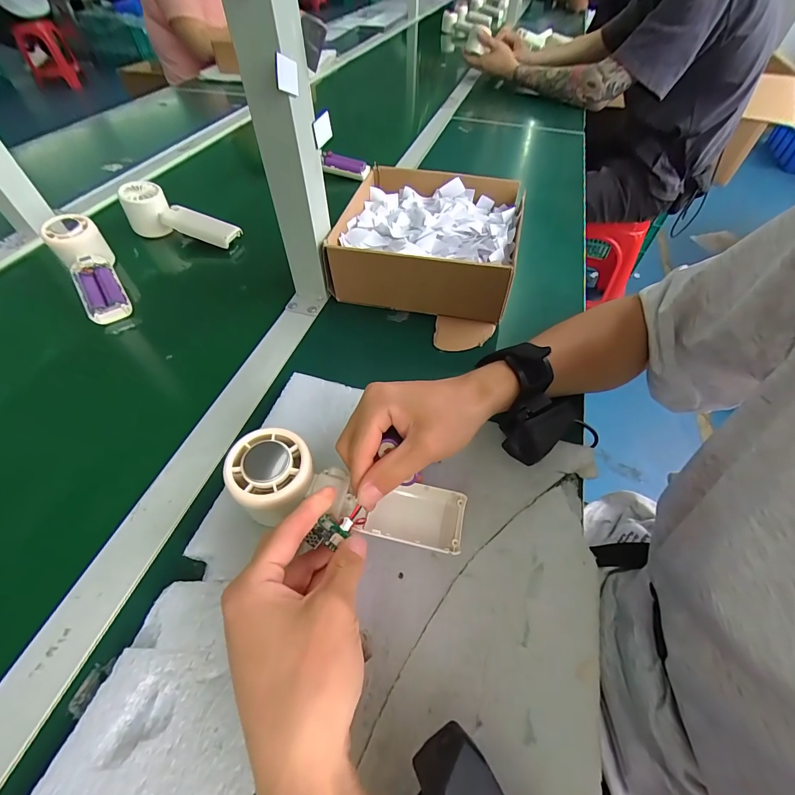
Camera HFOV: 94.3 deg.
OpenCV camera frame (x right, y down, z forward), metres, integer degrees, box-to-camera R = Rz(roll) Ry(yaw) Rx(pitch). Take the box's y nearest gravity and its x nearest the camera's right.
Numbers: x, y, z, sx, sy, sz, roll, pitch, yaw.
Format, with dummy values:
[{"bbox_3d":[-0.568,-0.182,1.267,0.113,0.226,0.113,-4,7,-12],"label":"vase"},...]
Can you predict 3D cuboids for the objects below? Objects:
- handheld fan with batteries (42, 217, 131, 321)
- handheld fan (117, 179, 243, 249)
[{"bbox_3d":[-0.371,-0.157,0.440,0.055,0.064,0.149,-29,58,-21],"label":"handheld fan with batteries"},{"bbox_3d":[-0.302,-0.254,0.515,0.152,0.058,0.043,12,53,9],"label":"handheld fan"}]

